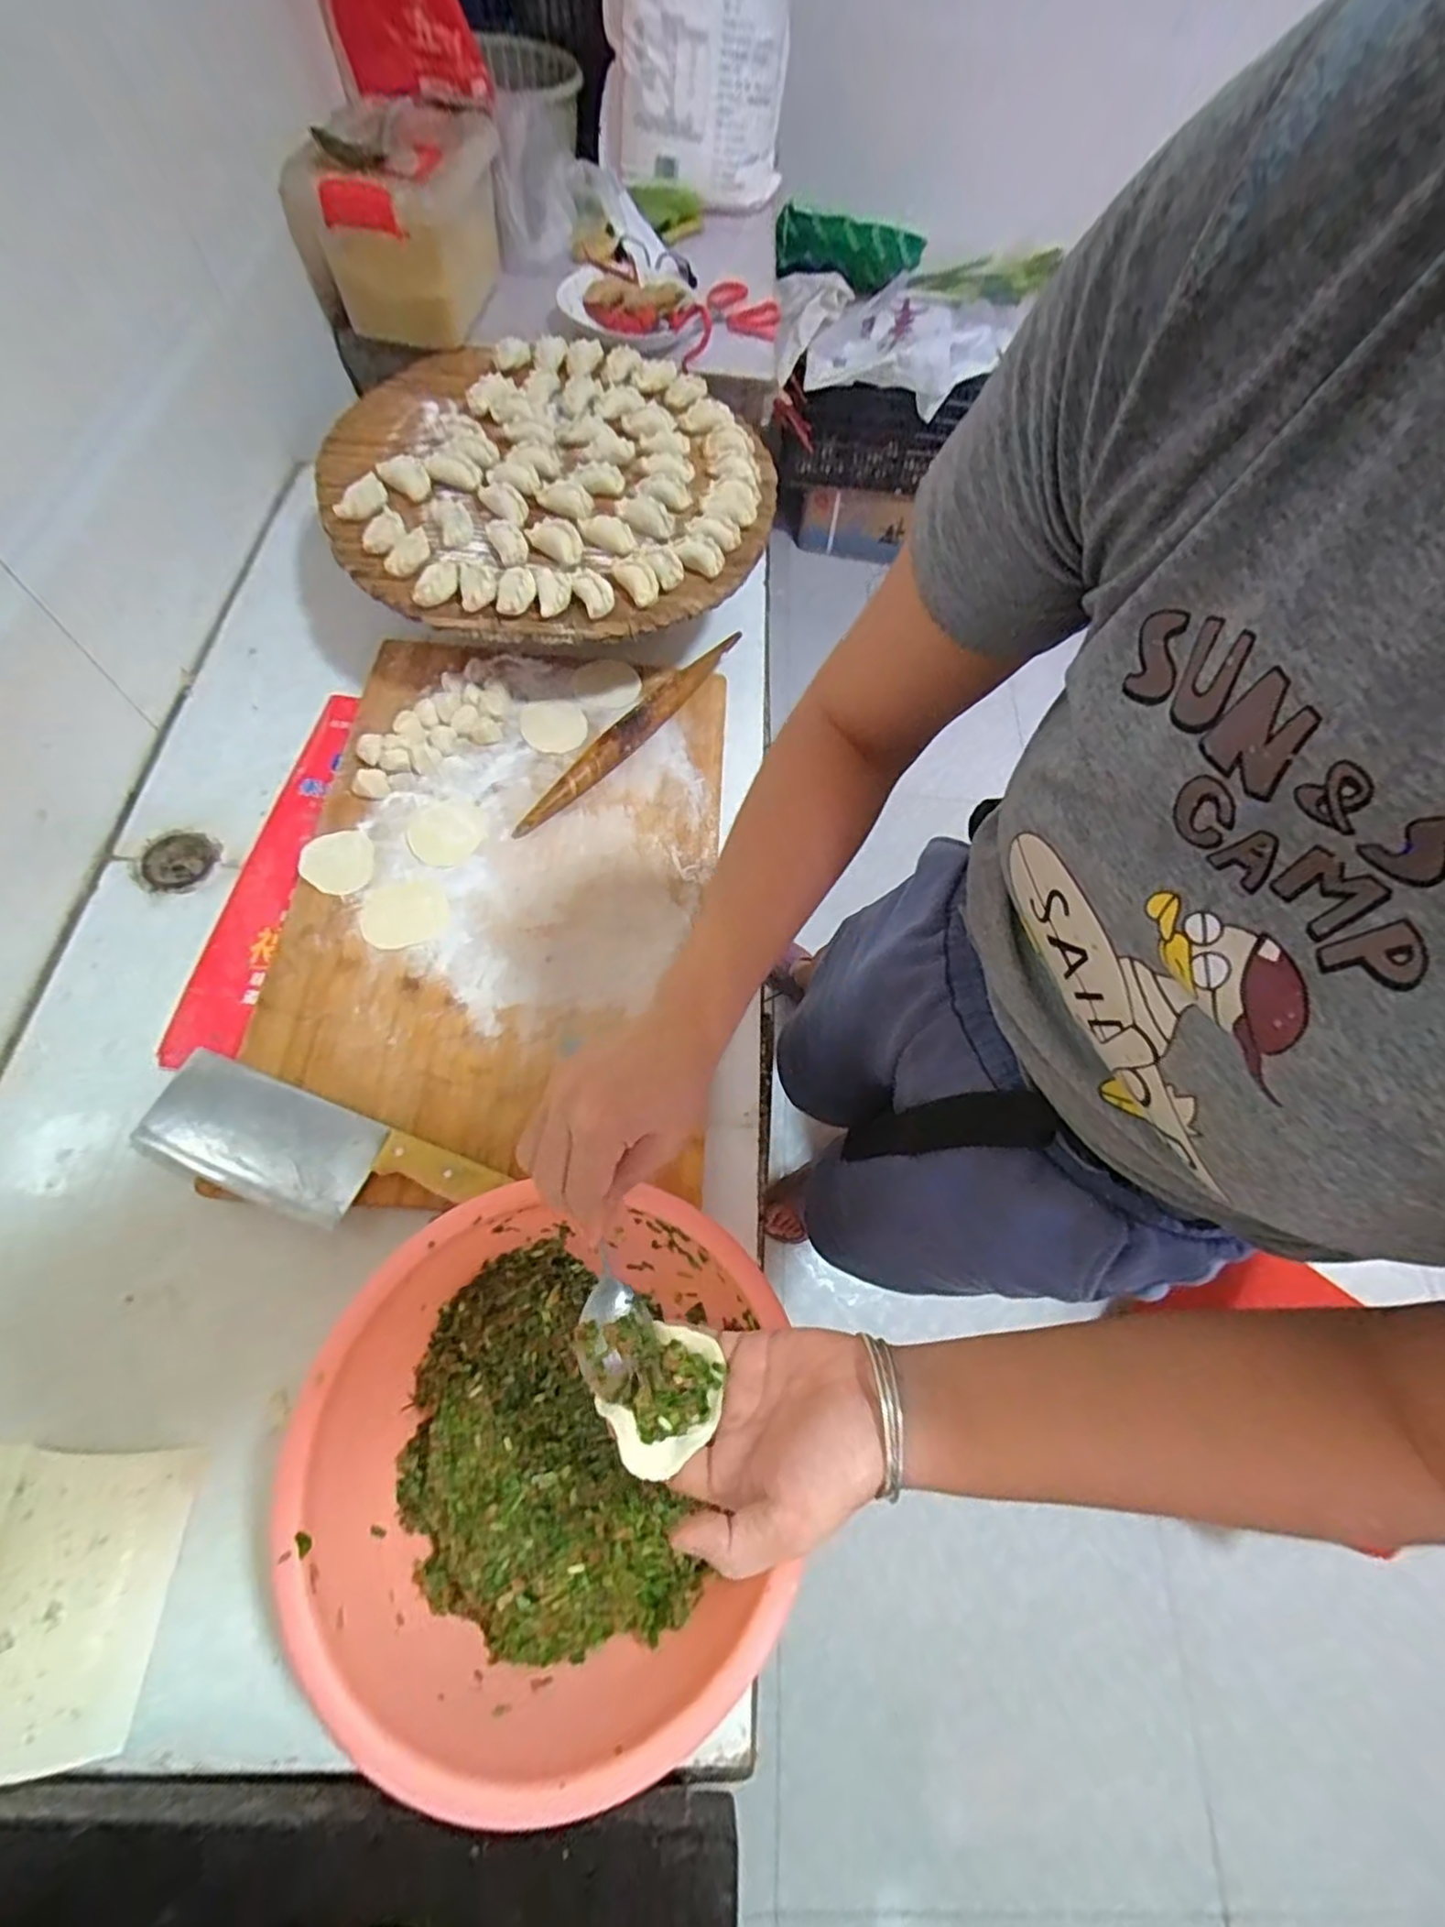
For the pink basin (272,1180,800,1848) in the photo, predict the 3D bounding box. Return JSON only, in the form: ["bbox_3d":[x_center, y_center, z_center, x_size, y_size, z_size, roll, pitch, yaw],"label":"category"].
[{"bbox_3d":[-0.108,0.299,0.418,0.256,0.095,0.277,2,65,-4],"label":"pink basin"}]

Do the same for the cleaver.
[{"bbox_3d":[-0.304,0.146,0.506,0.266,0.020,0.080,21,66,5],"label":"cleaver"}]

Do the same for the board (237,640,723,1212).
[{"bbox_3d":[-0.189,-0.088,0.618,0.360,0.029,0.550,3,65,-3],"label":"board"}]

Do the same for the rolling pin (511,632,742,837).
[{"bbox_3d":[-0.088,-0.244,0.688,0.033,0.027,0.326,33,67,10],"label":"rolling pin"}]

